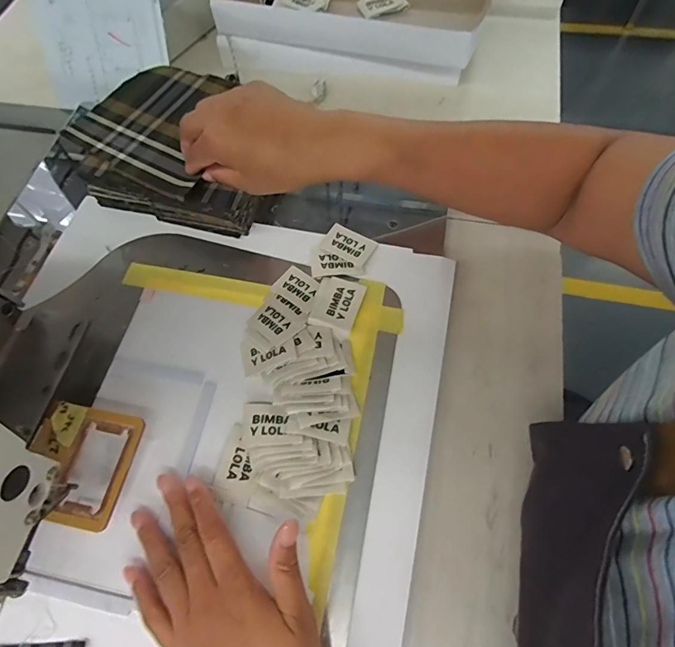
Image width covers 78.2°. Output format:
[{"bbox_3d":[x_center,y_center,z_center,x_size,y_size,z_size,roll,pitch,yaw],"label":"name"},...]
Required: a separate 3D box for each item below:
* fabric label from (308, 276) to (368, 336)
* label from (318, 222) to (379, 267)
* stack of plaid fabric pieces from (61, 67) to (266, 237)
[{"bbox_3d":[0.000,-0.018,0.368,0.039,0.007,0.052,14,66,10],"label":"fabric label"},{"bbox_3d":[0.011,-0.077,0.400,0.049,0.004,0.034,28,69,16],"label":"label"},{"bbox_3d":[-0.161,-0.182,0.435,0.198,0.054,0.158,18,65,11],"label":"stack of plaid fabric pieces"}]

